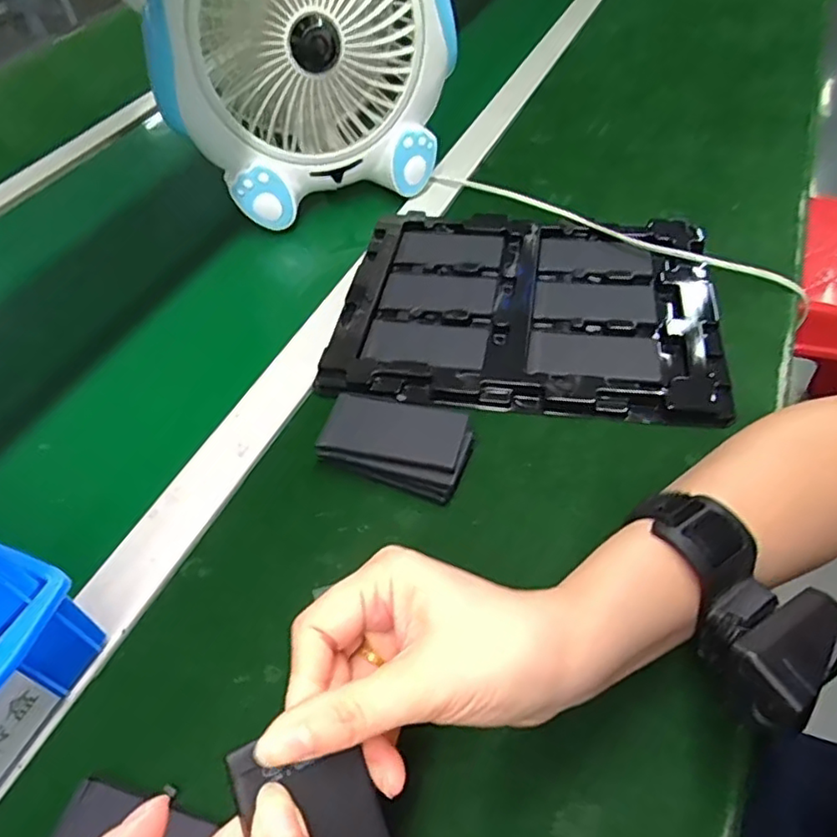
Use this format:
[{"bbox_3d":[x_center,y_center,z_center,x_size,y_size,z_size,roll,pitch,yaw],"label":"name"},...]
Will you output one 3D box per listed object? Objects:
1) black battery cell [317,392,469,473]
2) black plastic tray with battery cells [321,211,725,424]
[{"bbox_3d":[-0.015,0.008,0.383,0.086,0.004,0.046,10,50,12],"label":"black battery cell"},{"bbox_3d":[0.081,-0.089,0.473,0.268,0.019,0.220,6,51,11],"label":"black plastic tray with battery cells"}]

